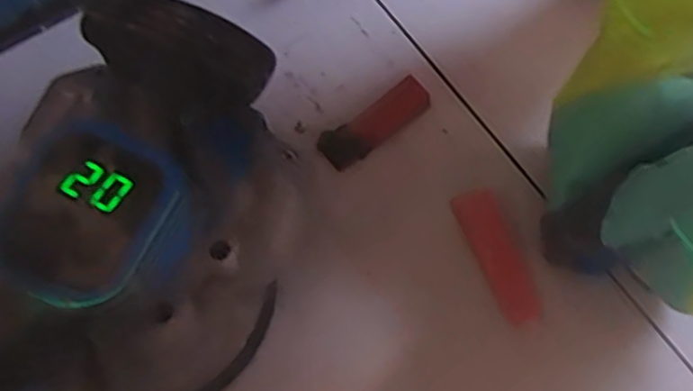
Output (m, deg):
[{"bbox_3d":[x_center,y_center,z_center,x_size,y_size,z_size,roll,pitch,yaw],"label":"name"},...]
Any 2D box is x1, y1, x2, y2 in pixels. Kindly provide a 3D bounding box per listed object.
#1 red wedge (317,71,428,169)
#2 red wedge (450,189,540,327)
[{"bbox_3d":[0.015,-0.041,0.393,0.067,0.012,0.023,-35,74,-15],"label":"red wedge"},{"bbox_3d":[0.081,0.031,0.372,0.024,0.004,0.074,-22,73,-9],"label":"red wedge"}]

